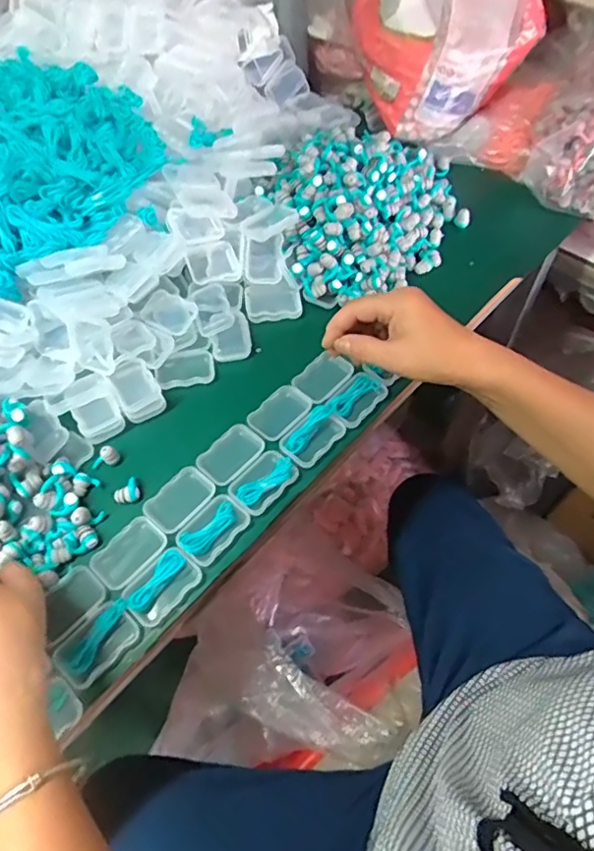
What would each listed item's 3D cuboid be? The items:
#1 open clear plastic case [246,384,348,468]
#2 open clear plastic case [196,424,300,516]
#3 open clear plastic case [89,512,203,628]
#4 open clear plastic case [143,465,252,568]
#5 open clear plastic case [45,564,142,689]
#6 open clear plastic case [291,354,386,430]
[{"bbox_3d":[0.000,-0.002,0.491,0.058,0.015,0.077,-38,64,-21],"label":"open clear plastic case"},{"bbox_3d":[-0.041,0.035,0.465,0.073,0.009,0.055,38,66,23],"label":"open clear plastic case"},{"bbox_3d":[-0.116,0.110,0.425,0.073,0.010,0.055,37,66,22],"label":"open clear plastic case"},{"bbox_3d":[-0.080,0.071,0.445,0.073,0.011,0.055,38,66,23],"label":"open clear plastic case"},{"bbox_3d":[-0.156,0.143,0.405,0.056,0.013,0.075,-40,65,-21],"label":"open clear plastic case"},{"bbox_3d":[0.041,-0.035,0.509,0.075,0.017,0.055,40,66,23],"label":"open clear plastic case"}]

